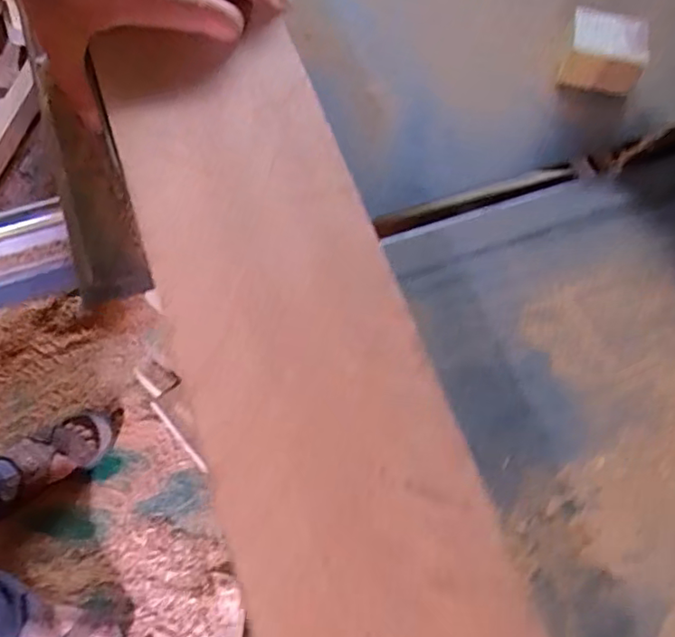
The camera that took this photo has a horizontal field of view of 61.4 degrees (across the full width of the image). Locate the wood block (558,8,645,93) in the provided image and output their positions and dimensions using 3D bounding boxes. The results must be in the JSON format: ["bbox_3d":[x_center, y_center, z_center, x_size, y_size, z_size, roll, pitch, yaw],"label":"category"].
[{"bbox_3d":[0.196,-0.194,0.415,0.055,0.028,0.050,14,68,4],"label":"wood block"}]

